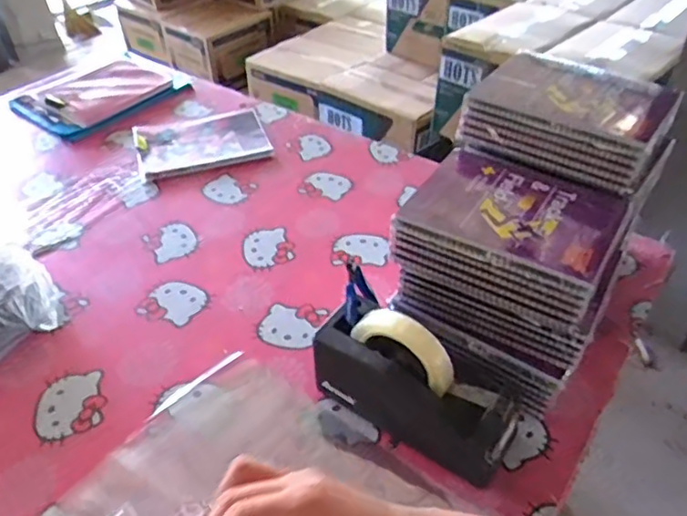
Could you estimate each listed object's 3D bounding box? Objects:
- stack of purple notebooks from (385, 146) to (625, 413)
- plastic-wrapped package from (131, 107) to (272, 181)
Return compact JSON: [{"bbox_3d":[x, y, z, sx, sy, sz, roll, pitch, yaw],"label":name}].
[{"bbox_3d":[0.175,0.004,0.637,0.210,0.151,0.194,26,48,27],"label":"stack of purple notebooks"},{"bbox_3d":[-0.245,-0.204,1.018,0.220,0.014,0.165,-14,45,-15],"label":"plastic-wrapped package"}]

